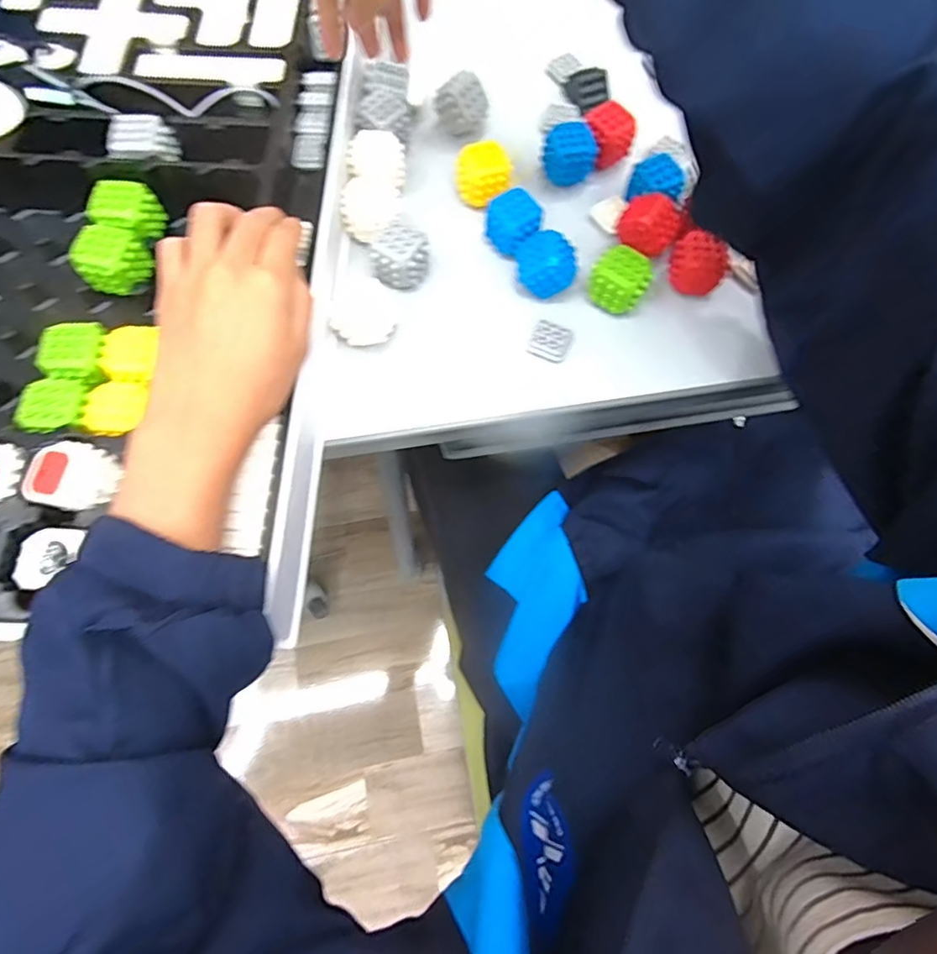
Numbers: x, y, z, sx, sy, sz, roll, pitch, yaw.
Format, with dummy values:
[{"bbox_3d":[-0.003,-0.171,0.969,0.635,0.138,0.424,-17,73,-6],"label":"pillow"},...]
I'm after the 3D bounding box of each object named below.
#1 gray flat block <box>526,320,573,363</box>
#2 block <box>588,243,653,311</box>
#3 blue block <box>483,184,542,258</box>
[{"bbox_3d":[0.057,-0.094,0.374,0.026,0.011,0.029,22,71,6],"label":"gray flat block"},{"bbox_3d":[0.104,-0.135,0.376,0.038,0.035,0.035,23,71,6],"label":"block"},{"bbox_3d":[0.032,-0.182,0.383,0.034,0.031,0.028,43,74,12],"label":"blue block"}]

